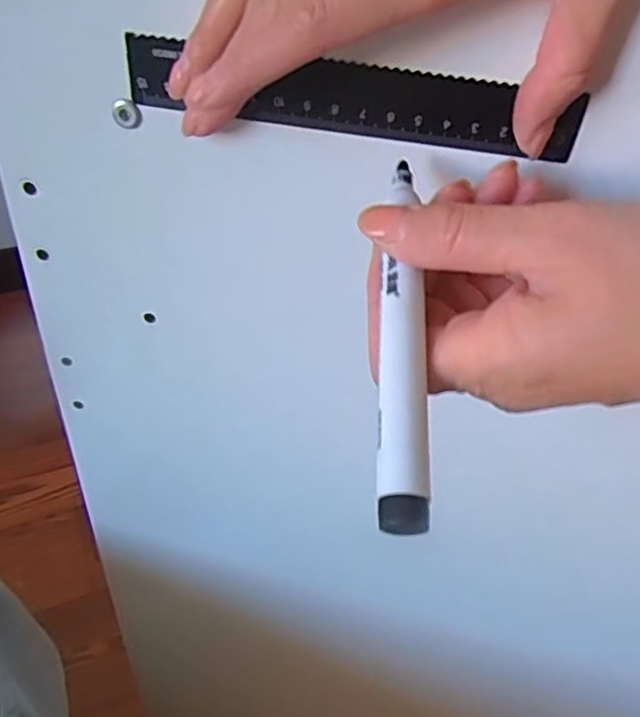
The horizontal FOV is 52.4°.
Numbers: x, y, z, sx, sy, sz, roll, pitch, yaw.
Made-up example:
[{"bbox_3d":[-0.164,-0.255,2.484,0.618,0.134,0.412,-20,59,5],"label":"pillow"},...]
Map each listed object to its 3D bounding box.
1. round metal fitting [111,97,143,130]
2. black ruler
[{"bbox_3d":[-0.072,-0.091,0.243,0.010,0.011,0.004,24,45,13],"label":"round metal fitting"},{"bbox_3d":[0.011,-0.091,0.228,0.157,0.023,0.004,9,43,3],"label":"black ruler"}]

